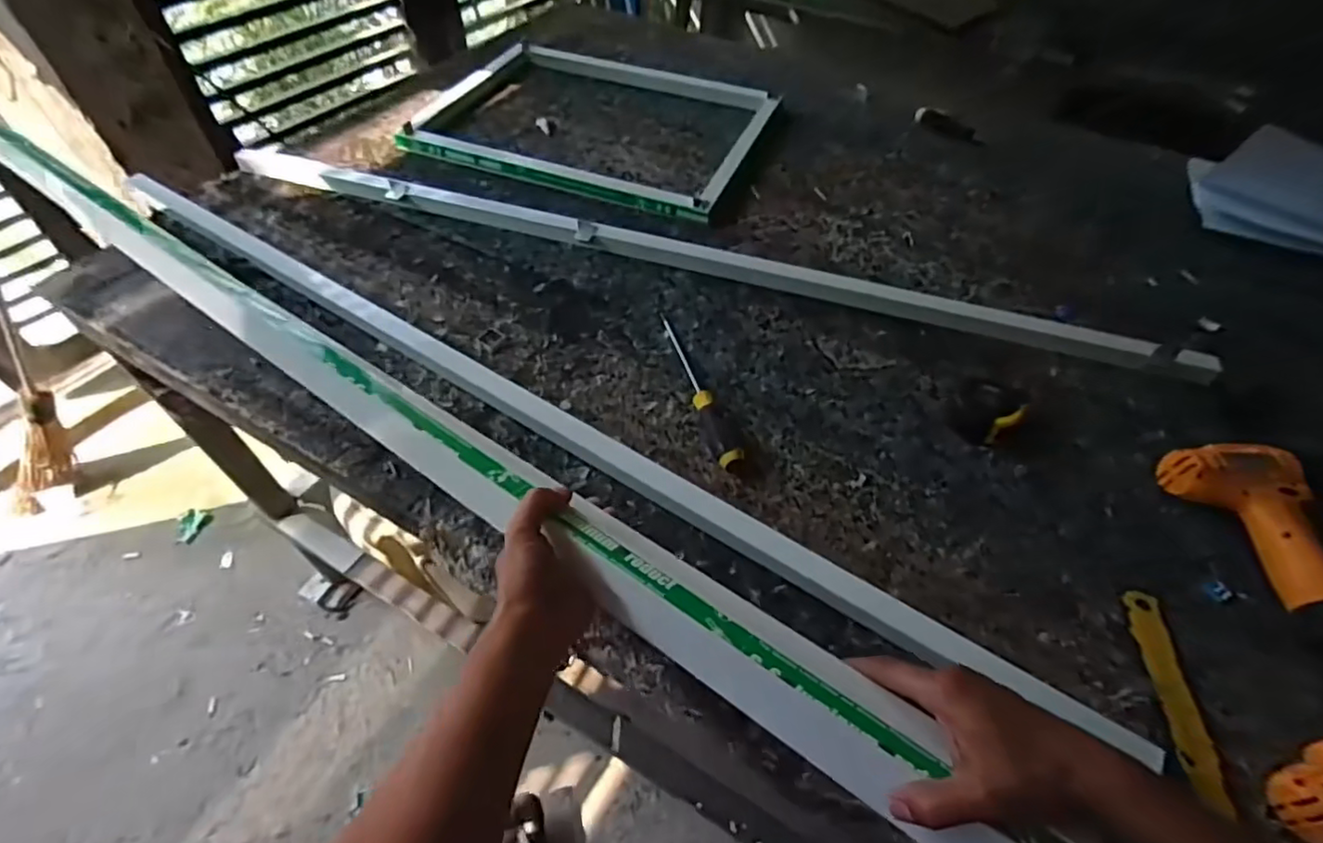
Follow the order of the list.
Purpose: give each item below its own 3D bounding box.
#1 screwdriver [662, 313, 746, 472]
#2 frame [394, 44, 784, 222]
[{"bbox_3d":[0.042,-0.046,0.696,0.033,0.027,0.239,-11,51,-10],"label":"screwdriver"},{"bbox_3d":[-0.108,-0.534,1.079,0.585,0.034,0.477,19,53,15],"label":"frame"}]

